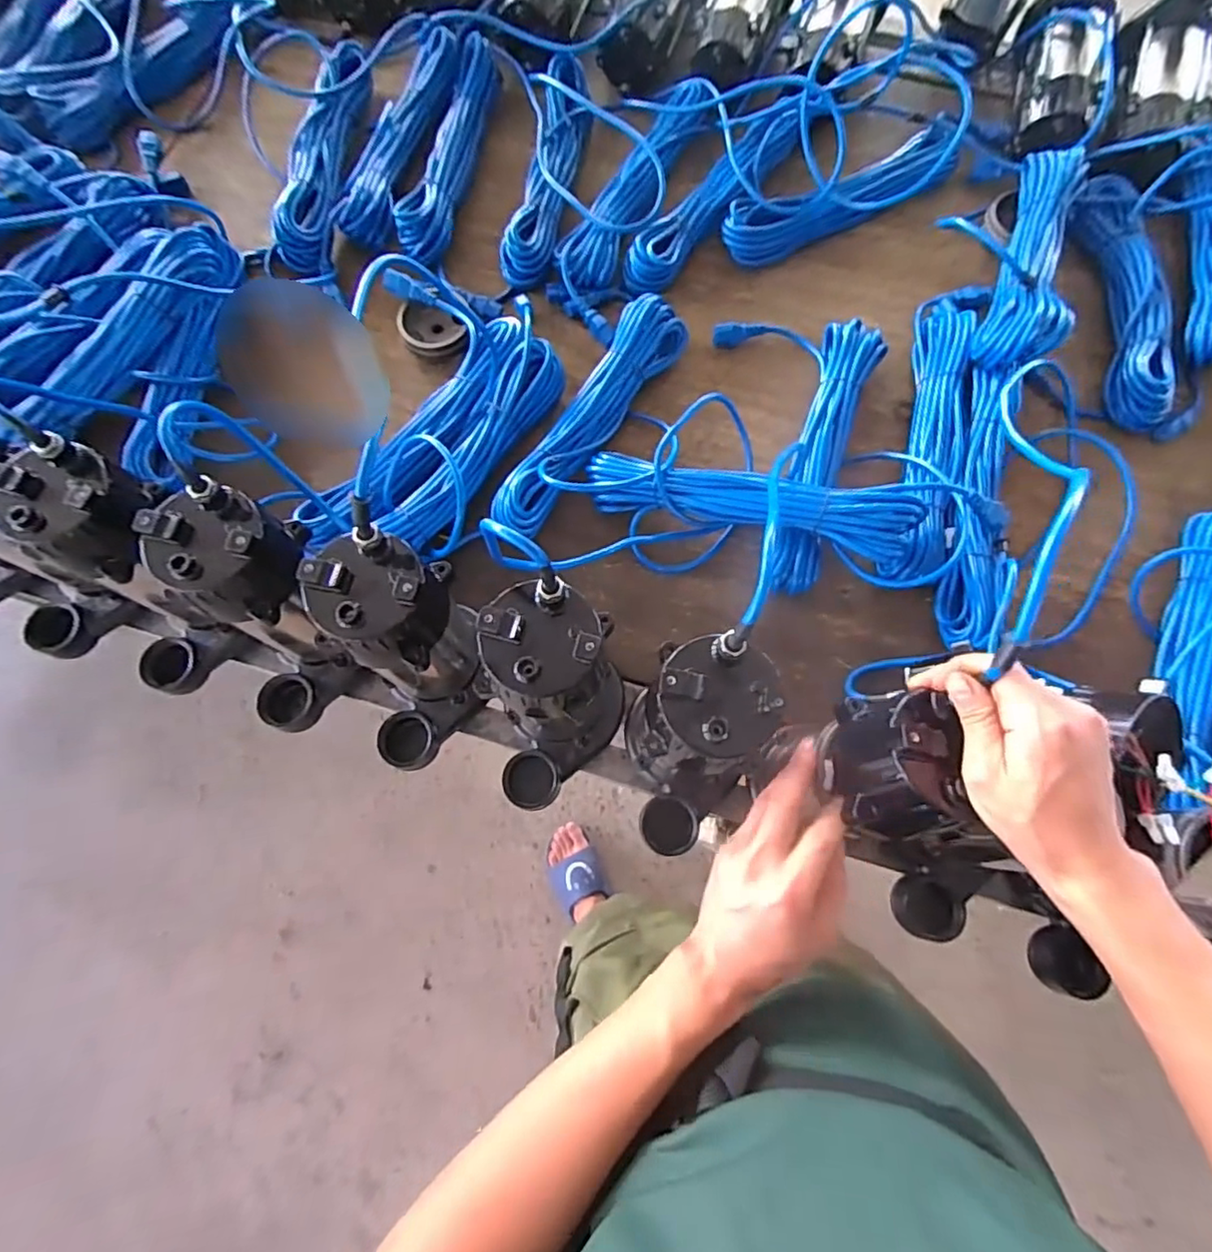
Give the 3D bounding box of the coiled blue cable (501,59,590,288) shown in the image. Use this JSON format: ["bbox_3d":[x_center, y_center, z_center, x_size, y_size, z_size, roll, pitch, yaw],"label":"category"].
[{"bbox_3d":[-0.071,-0.605,0.797,0.066,0.047,0.348,9,74,3],"label":"coiled blue cable"}]

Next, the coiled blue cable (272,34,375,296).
[{"bbox_3d":[-0.372,-0.628,0.801,0.086,0.049,0.391,-1,74,0],"label":"coiled blue cable"}]

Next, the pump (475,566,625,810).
[{"bbox_3d":[-0.047,0.072,0.508,0.100,0.228,0.162,7,74,3],"label":"pump"}]

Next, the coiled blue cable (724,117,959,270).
[{"bbox_3d":[0.317,-0.560,0.789,0.353,0.064,0.100,-25,75,-6],"label":"coiled blue cable"}]

